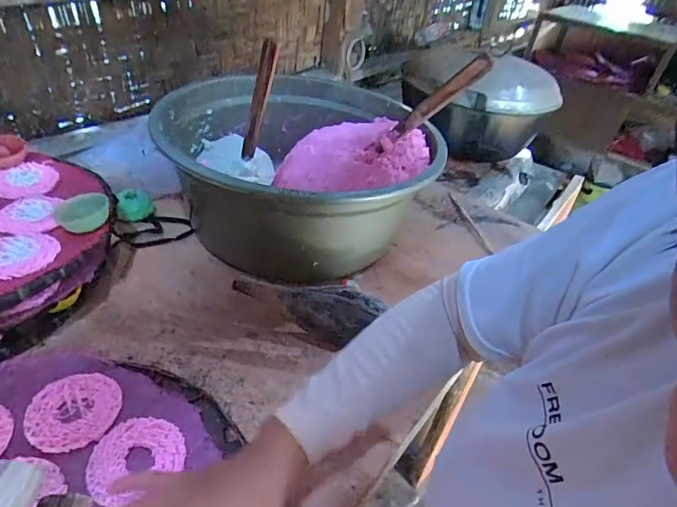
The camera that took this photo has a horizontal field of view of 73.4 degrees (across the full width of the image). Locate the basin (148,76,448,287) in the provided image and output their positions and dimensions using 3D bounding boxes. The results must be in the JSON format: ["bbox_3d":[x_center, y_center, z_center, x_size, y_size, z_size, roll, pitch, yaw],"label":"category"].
[{"bbox_3d":[-0.062,-0.125,0.714,0.376,0.174,0.393,5,38,-4],"label":"basin"}]

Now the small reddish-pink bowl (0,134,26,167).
[{"bbox_3d":[-0.472,-0.144,0.634,0.061,0.030,0.056,5,38,-4],"label":"small reddish-pink bowl"}]

